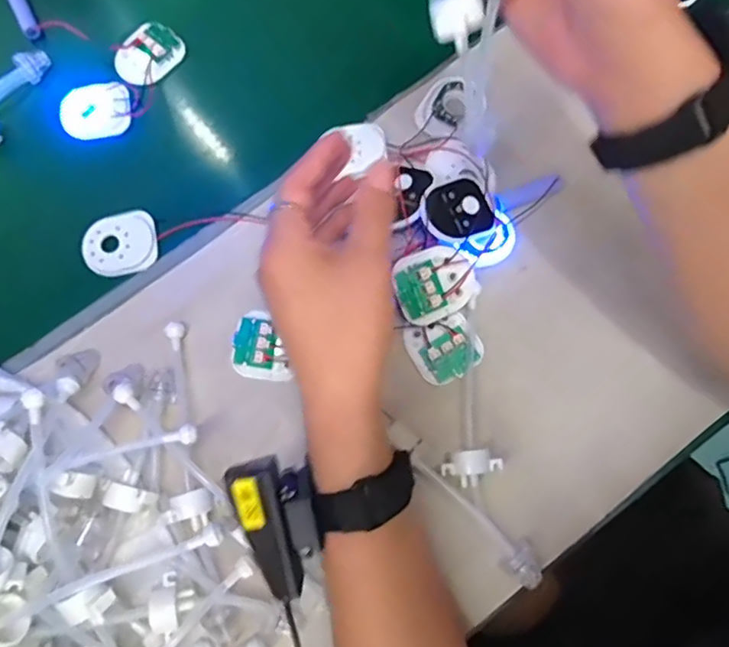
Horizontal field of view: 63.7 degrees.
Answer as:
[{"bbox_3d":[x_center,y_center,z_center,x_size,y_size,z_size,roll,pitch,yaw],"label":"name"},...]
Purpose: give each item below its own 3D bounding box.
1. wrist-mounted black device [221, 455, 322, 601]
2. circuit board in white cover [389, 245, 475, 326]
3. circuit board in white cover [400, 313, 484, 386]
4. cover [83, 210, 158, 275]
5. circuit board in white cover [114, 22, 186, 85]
[{"bbox_3d":[-0.041,0.101,0.304,0.040,0.026,0.068,-23,77,-5],"label":"wrist-mounted black device"},{"bbox_3d":[0.052,-0.028,0.409,0.056,0.011,0.050,-18,99,-13],"label":"circuit board in white cover"},{"bbox_3d":[0.057,0.016,0.418,0.048,0.013,0.049,-33,78,-7],"label":"circuit board in white cover"},{"bbox_3d":[-0.189,-0.062,0.450,0.056,0.004,0.050,-11,76,-2],"label":"cover"},{"bbox_3d":[-0.182,-0.229,0.497,0.046,0.008,0.059,42,80,10],"label":"circuit board in white cover"}]

